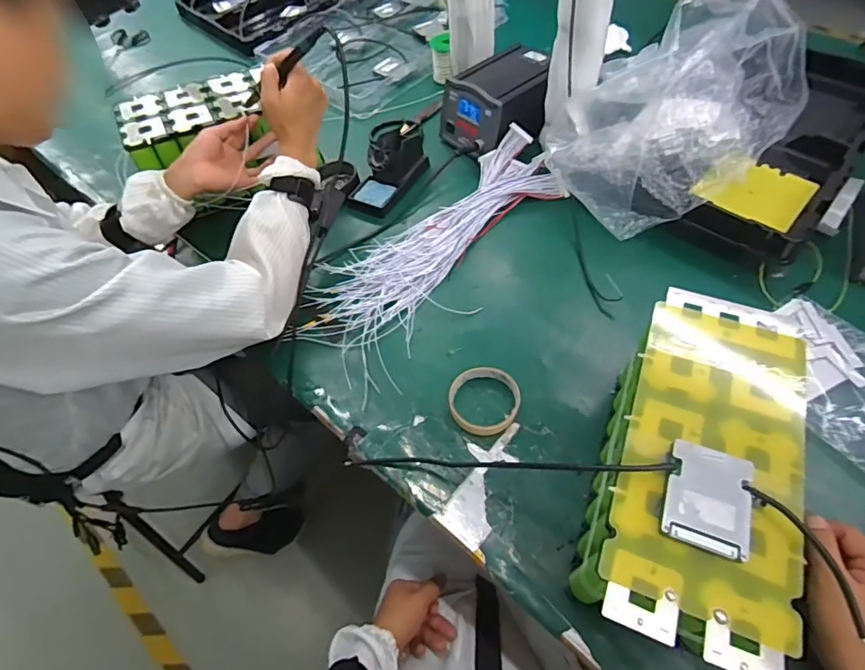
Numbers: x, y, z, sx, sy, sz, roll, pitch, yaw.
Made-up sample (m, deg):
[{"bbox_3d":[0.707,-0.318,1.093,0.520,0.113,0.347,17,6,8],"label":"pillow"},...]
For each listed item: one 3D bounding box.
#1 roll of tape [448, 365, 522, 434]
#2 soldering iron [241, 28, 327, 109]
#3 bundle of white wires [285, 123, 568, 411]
[{"bbox_3d":[0.063,0.079,0.600,0.085,0.016,0.081,-2,57,4],"label":"roll of tape"},{"bbox_3d":[-0.201,-0.341,0.650,0.252,0.018,0.025,5,49,53],"label":"soldering iron"},{"bbox_3d":[0.006,-0.138,0.743,0.192,0.040,0.489,33,66,23],"label":"bundle of white wires"}]

